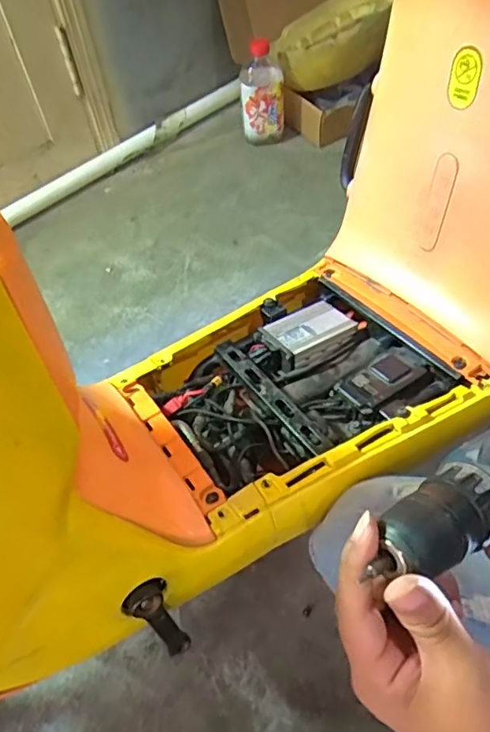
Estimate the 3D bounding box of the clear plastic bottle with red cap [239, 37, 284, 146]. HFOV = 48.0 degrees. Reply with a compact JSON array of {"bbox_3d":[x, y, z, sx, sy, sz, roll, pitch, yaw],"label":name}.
[{"bbox_3d":[0.040,-0.643,1.271,0.096,0.209,0.117,-2,54,2],"label":"clear plastic bottle with red cap"}]

